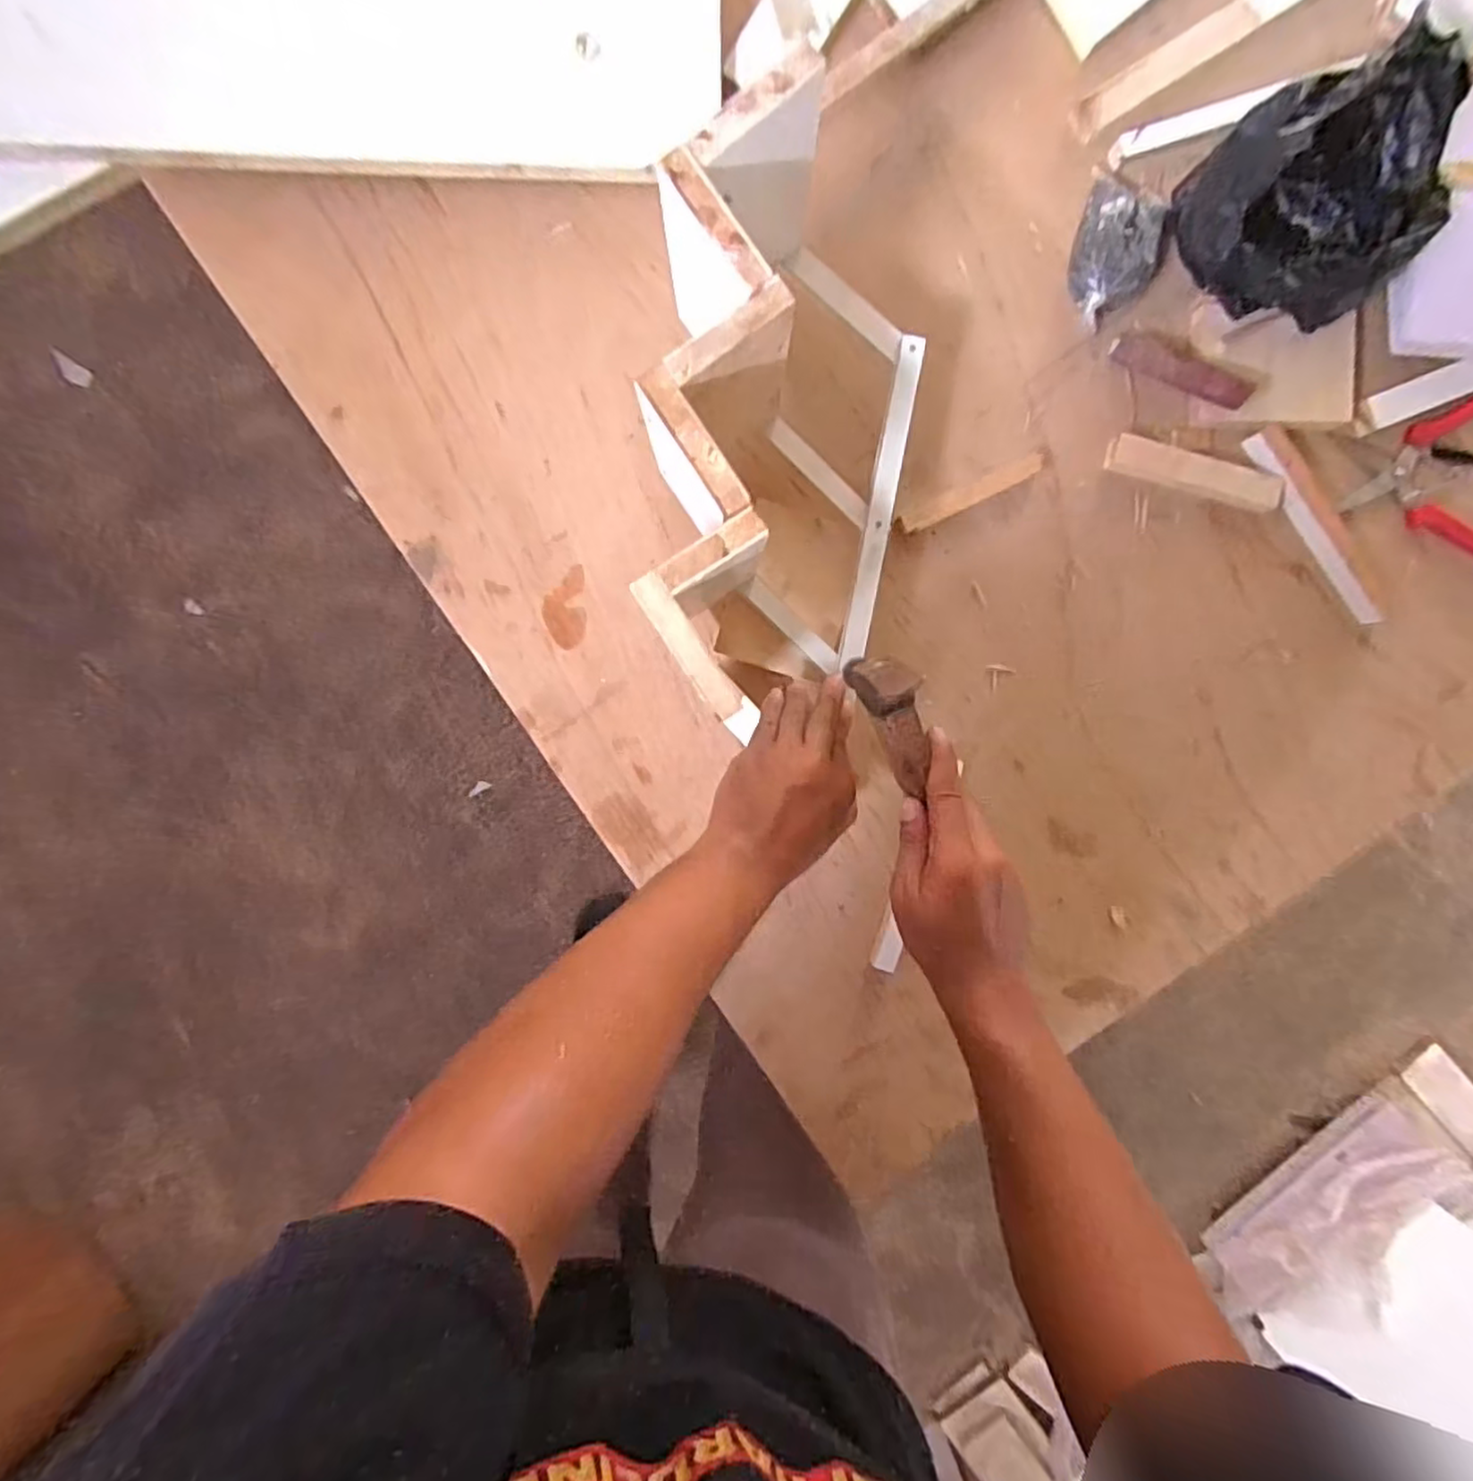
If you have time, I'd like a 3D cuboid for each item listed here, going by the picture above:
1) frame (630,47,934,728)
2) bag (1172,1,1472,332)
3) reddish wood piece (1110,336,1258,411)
[{"bbox_3d":[0.036,-0.188,0.457,0.167,0.170,0.351,8,93,-1],"label":"frame"},{"bbox_3d":[0.451,-0.414,0.521,0.193,0.069,0.159,-30,93,1],"label":"bag"},{"bbox_3d":[0.355,-0.295,0.552,0.110,0.014,0.021,37,92,20],"label":"reddish wood piece"}]

